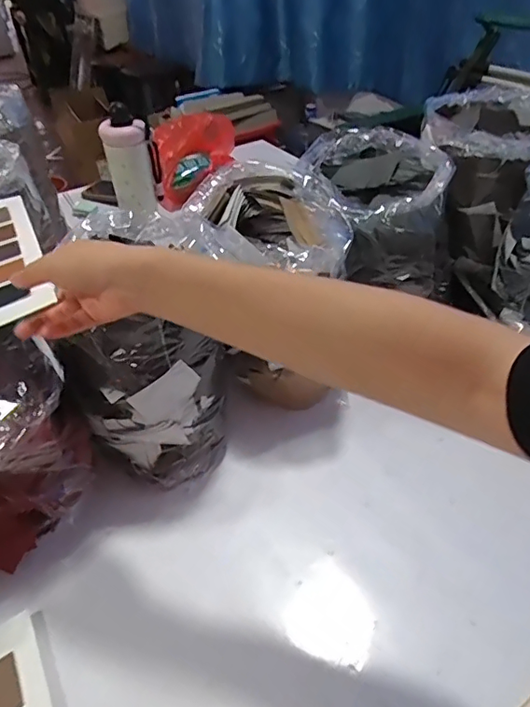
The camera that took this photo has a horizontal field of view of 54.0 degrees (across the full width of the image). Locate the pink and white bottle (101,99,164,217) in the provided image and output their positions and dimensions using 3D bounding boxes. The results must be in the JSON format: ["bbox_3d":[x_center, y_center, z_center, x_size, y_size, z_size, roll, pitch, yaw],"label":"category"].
[{"bbox_3d":[-0.242,-0.347,0.952,0.072,0.200,0.067,13,45,17],"label":"pink and white bottle"}]

